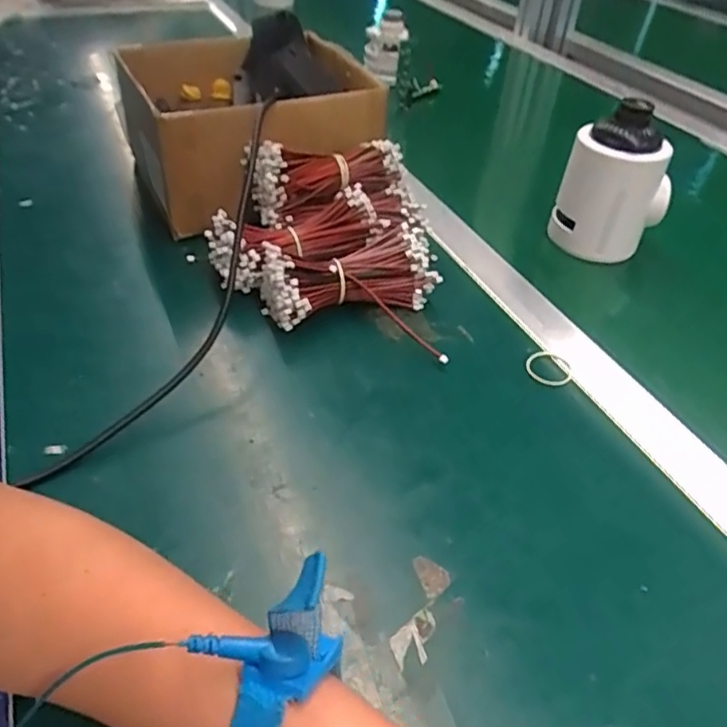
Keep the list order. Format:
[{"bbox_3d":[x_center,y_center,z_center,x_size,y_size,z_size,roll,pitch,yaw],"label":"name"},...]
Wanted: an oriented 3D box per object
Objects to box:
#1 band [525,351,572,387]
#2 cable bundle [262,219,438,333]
[{"bbox_3d":[0.130,0.003,0.445,0.031,0.009,0.029,14,41,12],"label":"band"},{"bbox_3d":[-0.010,-0.064,0.473,0.127,0.052,0.049,-14,44,-19],"label":"cable bundle"}]

